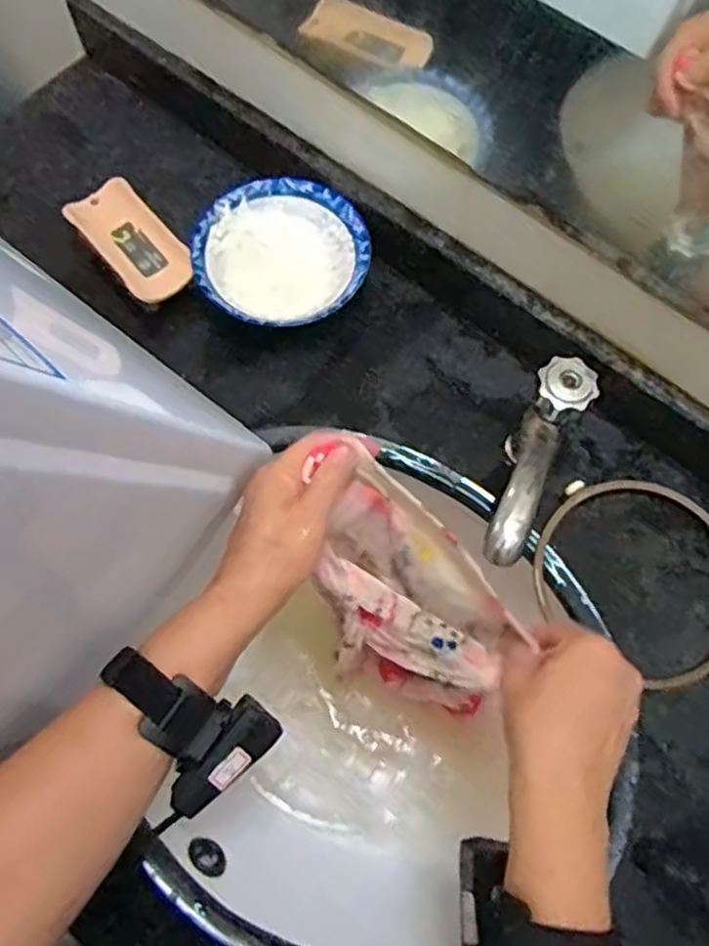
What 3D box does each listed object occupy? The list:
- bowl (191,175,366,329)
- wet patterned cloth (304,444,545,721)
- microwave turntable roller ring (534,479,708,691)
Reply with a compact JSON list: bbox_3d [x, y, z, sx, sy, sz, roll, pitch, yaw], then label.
[{"bbox_3d":[-0.061,-0.177,0.606,0.137,0.053,0.129,0,69,-1],"label":"bowl"},{"bbox_3d":[0.031,0.090,0.478,0.090,0.104,0.151,-39,74,-15],"label":"wet patterned cloth"},{"bbox_3d":[0.213,0.075,0.532,0.152,0.017,0.138,29,71,10],"label":"microwave turntable roller ring"}]

